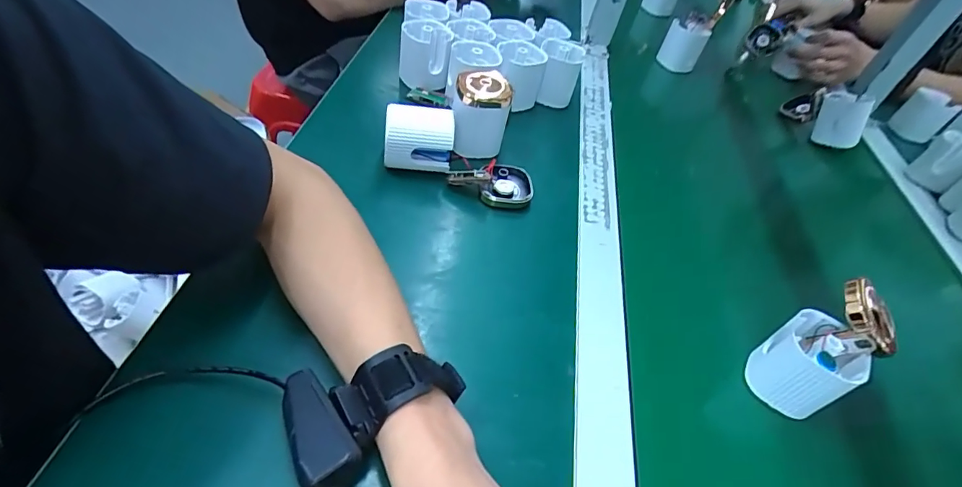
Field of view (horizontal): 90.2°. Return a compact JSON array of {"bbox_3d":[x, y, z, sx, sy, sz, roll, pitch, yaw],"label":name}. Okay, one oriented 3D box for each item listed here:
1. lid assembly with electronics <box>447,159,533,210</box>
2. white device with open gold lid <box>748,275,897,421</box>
[{"bbox_3d":[0.013,-0.066,0.480,0.079,0.028,0.054,17,45,4],"label":"lid assembly with electronics"},{"bbox_3d":[0.265,0.081,0.367,0.086,0.083,0.056,-17,52,-27],"label":"white device with open gold lid"}]

